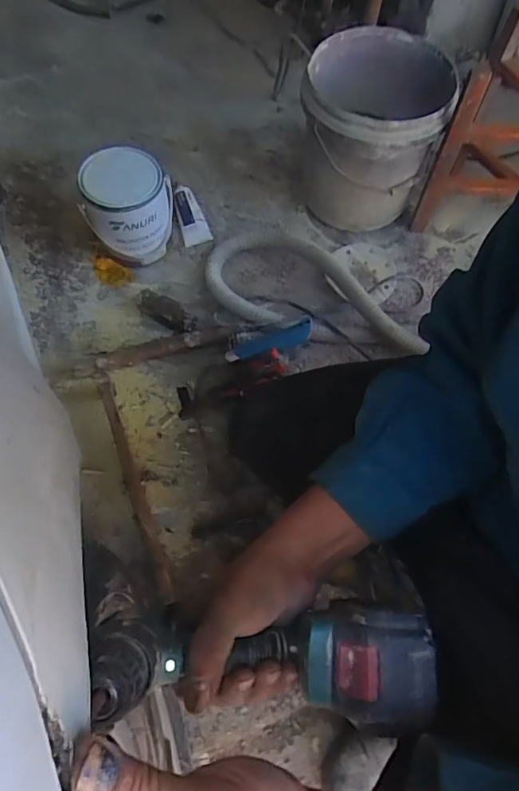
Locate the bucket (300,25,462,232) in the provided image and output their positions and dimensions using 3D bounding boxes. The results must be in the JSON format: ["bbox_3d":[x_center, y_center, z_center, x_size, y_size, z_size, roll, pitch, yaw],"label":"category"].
[{"bbox_3d":[0.207,-0.493,0.985,0.243,0.253,0.259,0,65,-1],"label":"bucket"}]

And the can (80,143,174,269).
[{"bbox_3d":[-0.244,-0.345,0.961,0.137,0.185,0.128,0,65,-1],"label":"can"}]

